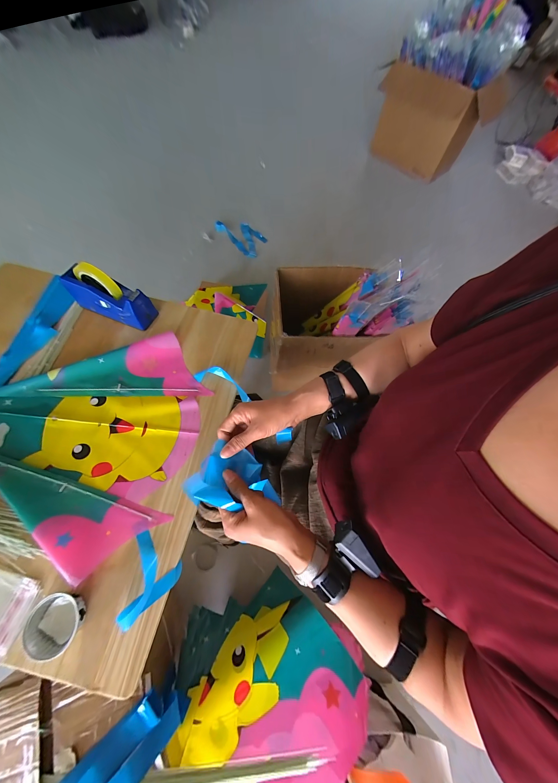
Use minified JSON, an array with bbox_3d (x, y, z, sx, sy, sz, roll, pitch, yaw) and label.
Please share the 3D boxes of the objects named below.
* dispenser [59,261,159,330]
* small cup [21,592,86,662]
[{"bbox_3d":[-0.430,-0.243,0.631,0.195,0.135,0.067,21,67,4],"label":"dispenser"},{"bbox_3d":[-0.368,0.383,0.413,0.080,0.042,0.078,2,67,-4],"label":"small cup"}]

